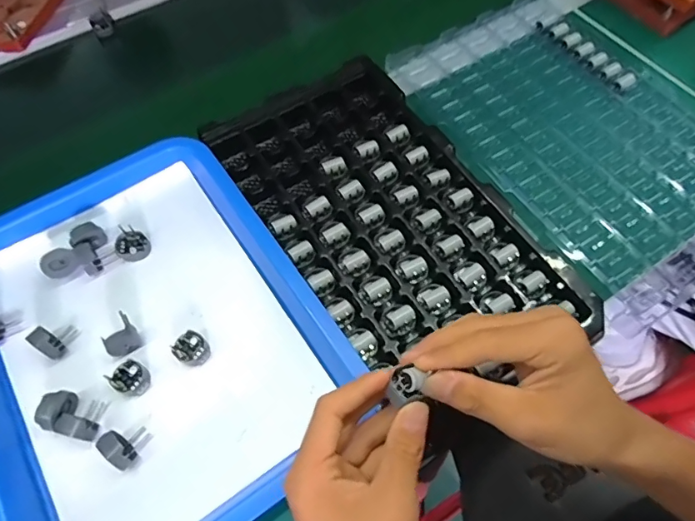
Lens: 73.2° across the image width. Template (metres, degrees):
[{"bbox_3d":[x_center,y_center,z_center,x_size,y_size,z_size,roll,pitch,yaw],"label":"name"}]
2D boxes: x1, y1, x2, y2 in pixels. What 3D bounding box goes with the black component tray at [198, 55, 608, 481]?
[{"bbox_3d":[0.038,-0.039,0.423,0.188,0.025,0.357,-32,65,-14],"label":"black component tray"}]

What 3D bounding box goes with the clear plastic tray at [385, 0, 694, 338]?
[{"bbox_3d":[0.229,-0.132,0.480,0.244,0.024,0.364,-32,65,-15],"label":"clear plastic tray"}]

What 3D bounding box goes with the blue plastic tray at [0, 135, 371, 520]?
[{"bbox_3d":[-0.172,0.053,0.381,0.260,0.032,0.339,-32,65,-15],"label":"blue plastic tray"}]

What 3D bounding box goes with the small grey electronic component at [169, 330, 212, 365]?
[{"bbox_3d":[-0.126,0.072,0.379,0.026,0.015,0.026,-1,61,2],"label":"small grey electronic component"}]

